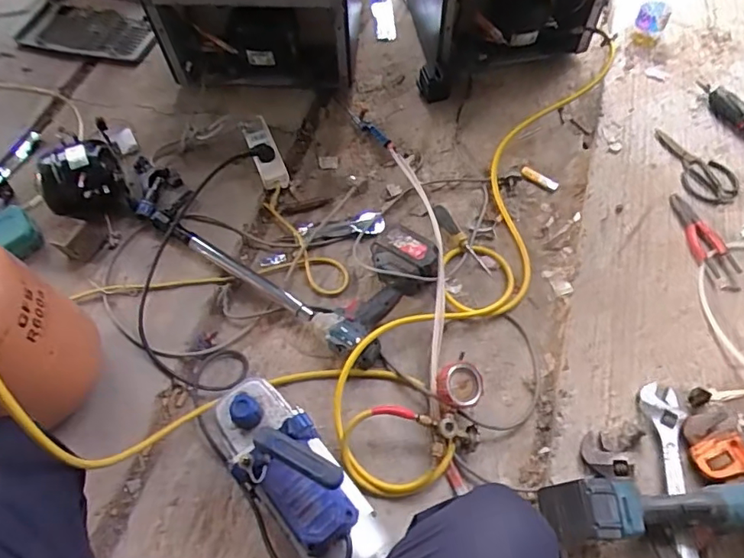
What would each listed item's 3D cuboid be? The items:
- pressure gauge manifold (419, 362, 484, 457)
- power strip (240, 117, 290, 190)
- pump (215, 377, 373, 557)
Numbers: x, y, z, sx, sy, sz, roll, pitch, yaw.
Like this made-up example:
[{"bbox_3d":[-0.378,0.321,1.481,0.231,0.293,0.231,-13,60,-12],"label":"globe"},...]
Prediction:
[{"bbox_3d":[0.130,0.208,0.852,0.090,0.089,0.129,6,61,7],"label":"pressure gauge manifold"},{"bbox_3d":[-0.232,-0.274,1.134,0.057,0.029,0.176,-21,74,-8],"label":"power strip"},{"bbox_3d":[-0.114,0.277,0.728,0.136,0.243,0.288,-40,66,-17],"label":"pump"}]

